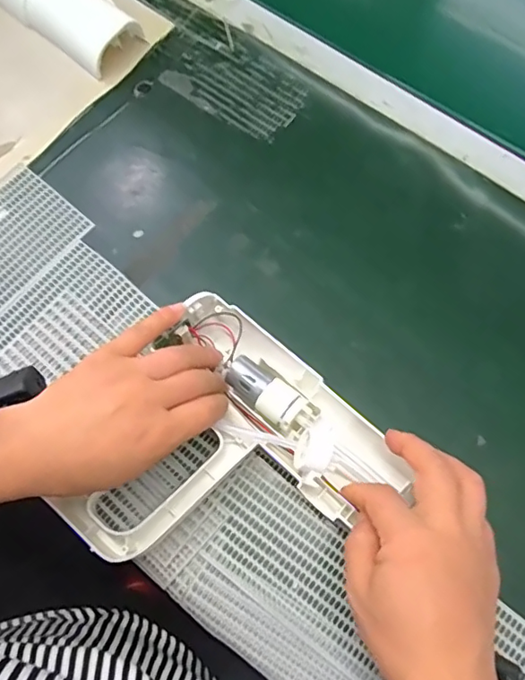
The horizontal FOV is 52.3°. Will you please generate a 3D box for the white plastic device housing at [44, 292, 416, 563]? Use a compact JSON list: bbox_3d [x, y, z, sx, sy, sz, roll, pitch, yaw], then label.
[{"bbox_3d":[-0.023,0.087,0.355,0.184,0.043,0.182,40,75,13],"label":"white plastic device housing"}]

